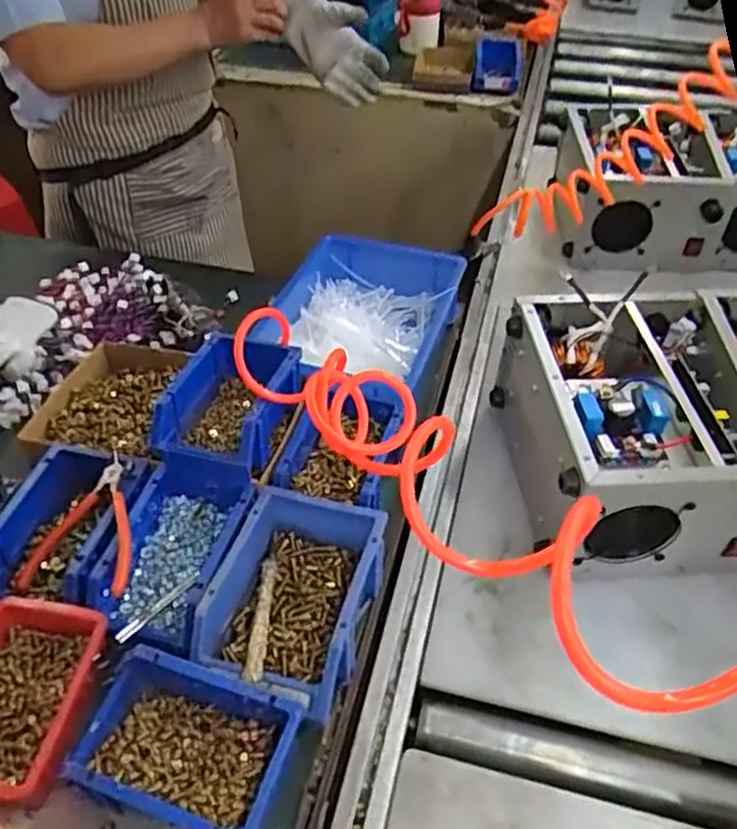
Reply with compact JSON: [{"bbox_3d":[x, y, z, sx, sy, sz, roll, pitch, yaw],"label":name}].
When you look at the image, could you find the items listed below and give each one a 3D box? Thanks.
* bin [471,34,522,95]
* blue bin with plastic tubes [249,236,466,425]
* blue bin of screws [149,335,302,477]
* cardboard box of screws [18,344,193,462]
[{"bbox_3d":[0.291,-0.788,1.593,0.103,0.074,0.152,8,45,7],"label":"bin"},{"bbox_3d":[-0.008,-0.108,0.910,0.204,0.088,0.299,12,45,12],"label":"blue bin with plastic tubes"},{"bbox_3d":[-0.137,-0.004,0.726,0.103,0.091,0.155,9,45,9],"label":"blue bin of screws"},{"bbox_3d":[-0.282,-0.003,0.802,0.145,0.052,0.183,4,44,3],"label":"cardboard box of screws"}]

